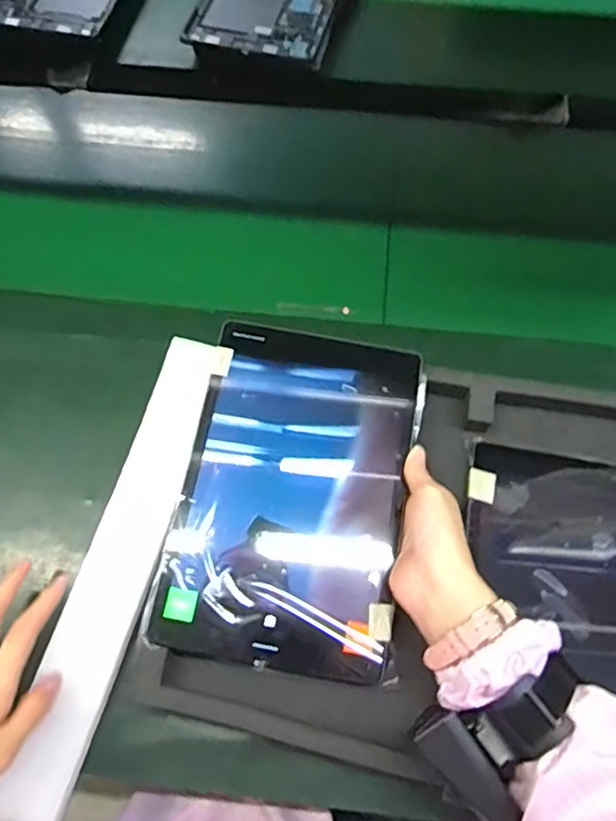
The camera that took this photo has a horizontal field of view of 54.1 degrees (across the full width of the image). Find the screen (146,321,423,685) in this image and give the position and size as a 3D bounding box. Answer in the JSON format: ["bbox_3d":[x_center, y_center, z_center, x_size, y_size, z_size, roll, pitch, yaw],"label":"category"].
[{"bbox_3d":[-0.009,0.057,0.456,0.161,0.014,0.251,9,65,4],"label":"screen"}]

